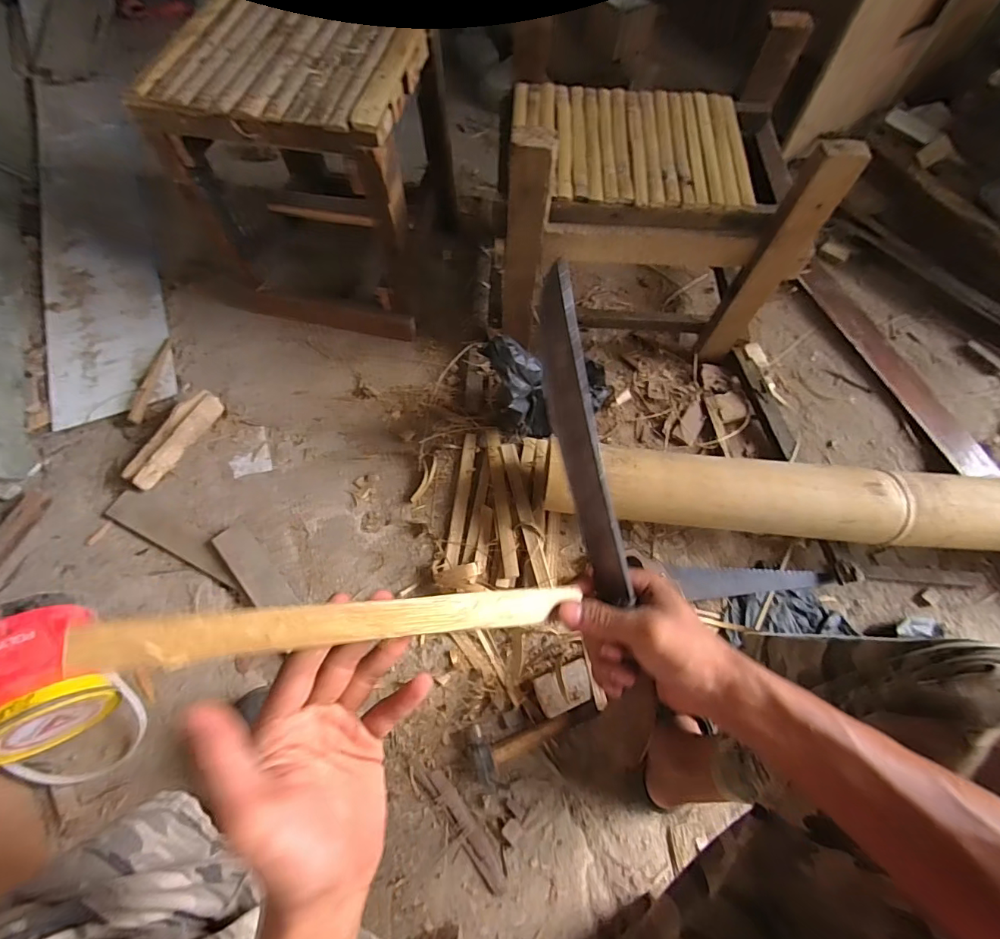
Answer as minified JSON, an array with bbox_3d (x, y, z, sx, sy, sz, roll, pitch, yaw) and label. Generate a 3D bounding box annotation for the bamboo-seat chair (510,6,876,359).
[{"bbox_3d":[0.241,-0.457,0.816,0.459,0.348,0.336,2,65,0],"label":"bamboo-seat chair"}]

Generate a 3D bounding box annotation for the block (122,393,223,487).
[{"bbox_3d":[-0.579,-0.055,0.850,0.047,0.056,0.198,29,68,11],"label":"block"}]

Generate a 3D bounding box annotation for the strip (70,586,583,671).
[{"bbox_3d":[-0.067,0.085,0.266,0.262,0.007,0.021,5,65,-31],"label":"strip"}]

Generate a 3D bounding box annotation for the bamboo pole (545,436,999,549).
[{"bbox_3d":[0.558,0.061,0.755,0.970,0.108,0.132,6,65,2],"label":"bamboo pole"}]

